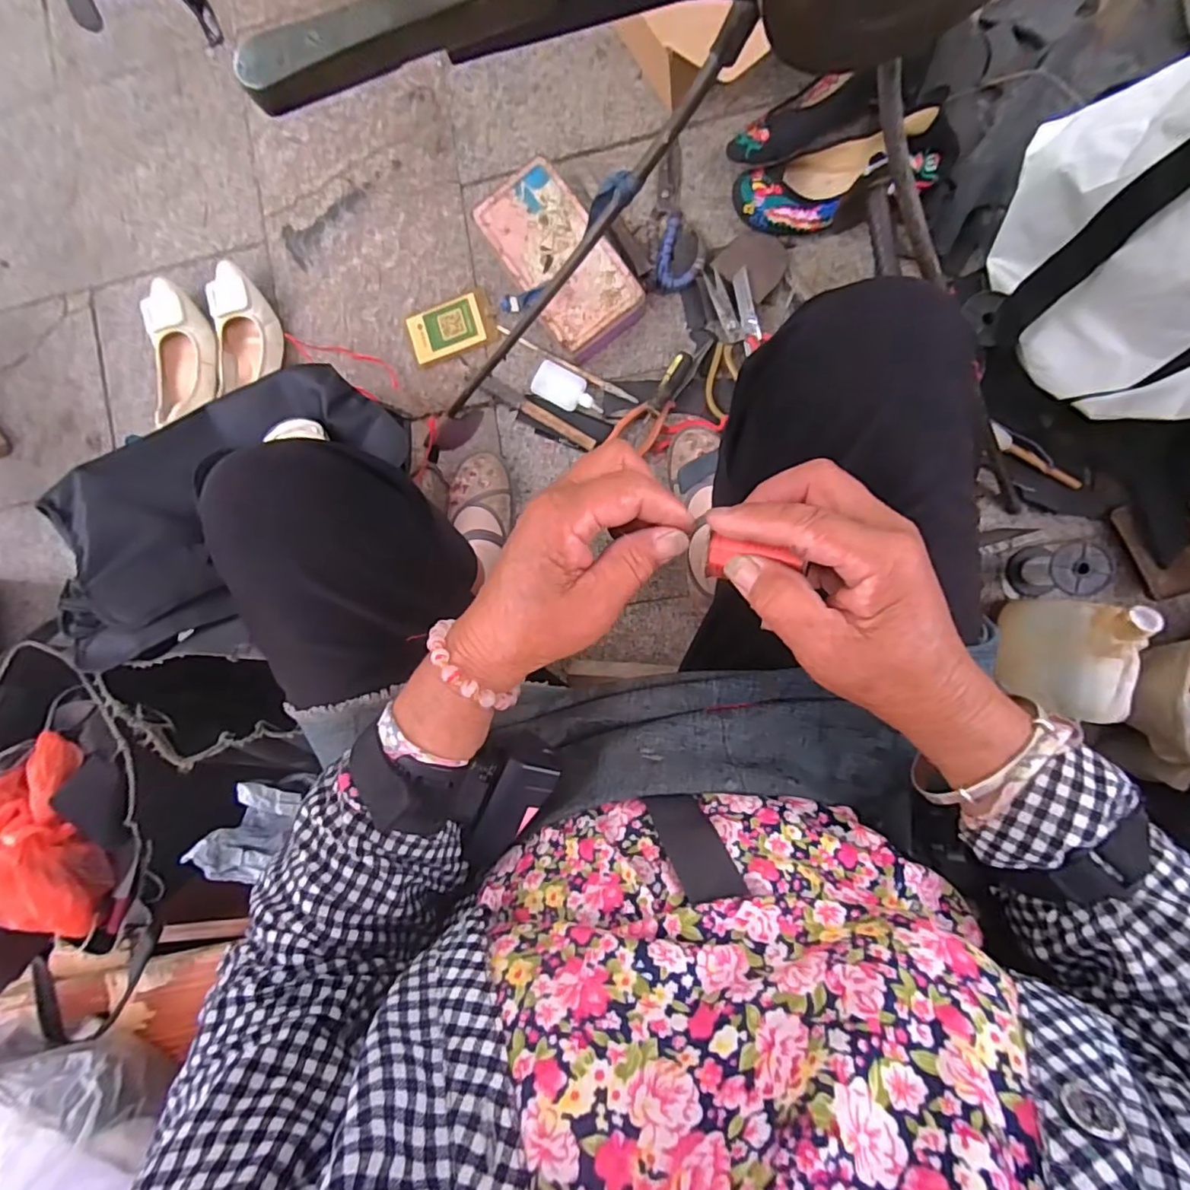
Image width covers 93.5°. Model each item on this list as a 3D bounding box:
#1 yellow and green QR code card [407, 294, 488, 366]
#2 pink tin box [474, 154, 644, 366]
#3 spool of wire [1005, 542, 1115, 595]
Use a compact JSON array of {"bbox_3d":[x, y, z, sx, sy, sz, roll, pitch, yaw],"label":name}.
[{"bbox_3d":[-0.200,-0.357,0.751,0.101,0.004,0.062,-18,89,8],"label":"yellow and green QR code card"},{"bbox_3d":[-0.048,-0.410,0.696,0.125,0.044,0.218,-37,86,7],"label":"pink tin box"},{"bbox_3d":[0.508,-0.027,0.617,0.049,0.090,0.059,21,94,7],"label":"spool of wire"}]

